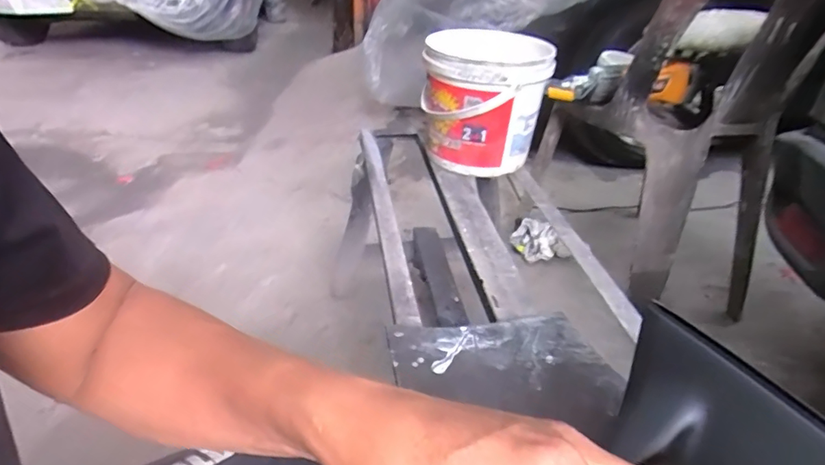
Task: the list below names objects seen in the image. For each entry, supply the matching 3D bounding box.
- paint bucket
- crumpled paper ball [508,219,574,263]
[{"bbox_3d":[0.114,-0.210,0.801,0.189,0.190,0.188,5,31,5],"label":"paint bucket"},{"bbox_3d":[0.320,0.027,1.240,0.112,0.087,0.124,-11,33,-21],"label":"crumpled paper ball"}]

